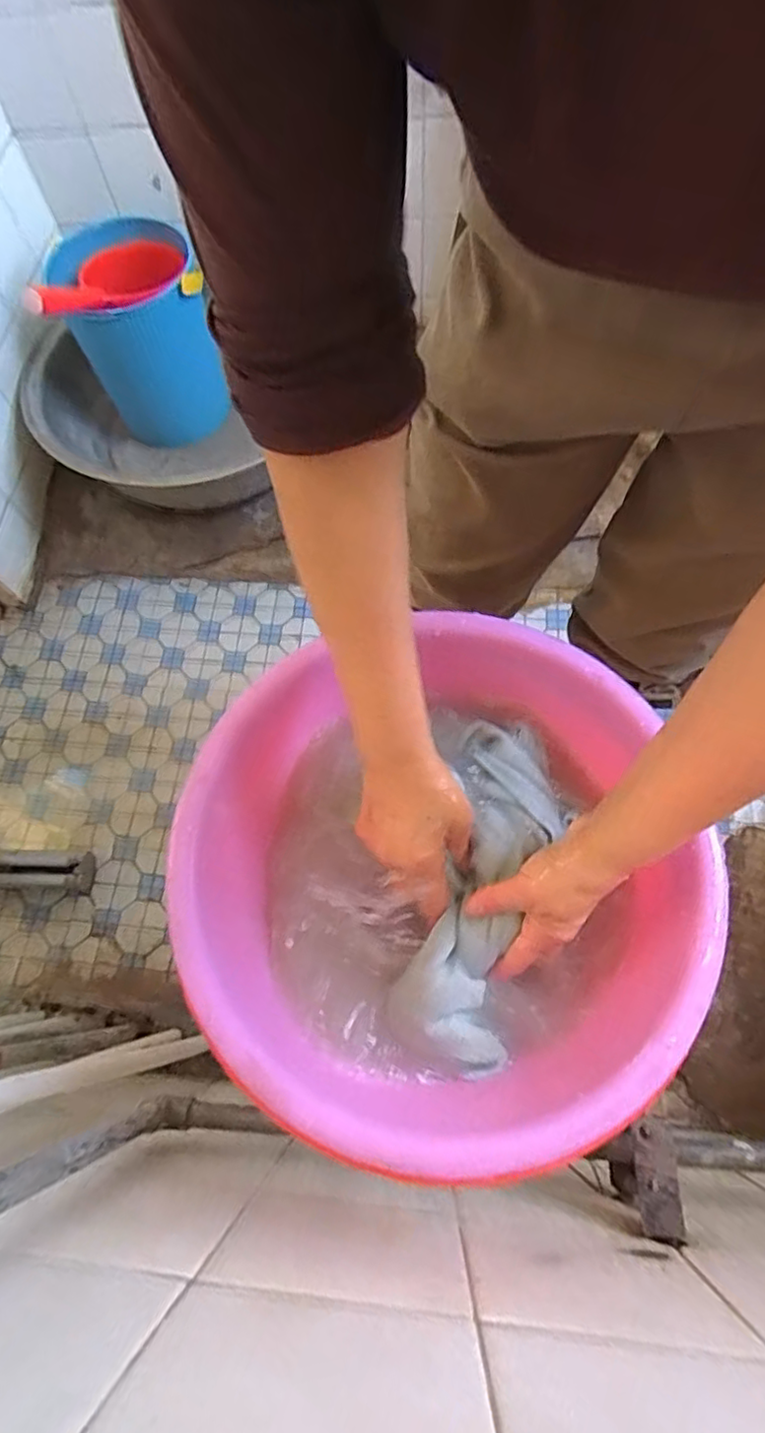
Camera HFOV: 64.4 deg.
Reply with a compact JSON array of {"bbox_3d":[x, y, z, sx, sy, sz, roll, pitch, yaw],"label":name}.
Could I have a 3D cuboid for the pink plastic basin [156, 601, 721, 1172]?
[{"bbox_3d":[0.035,0.106,0.433,0.337,0.115,0.329,-1,67,3],"label":"pink plastic basin"}]

